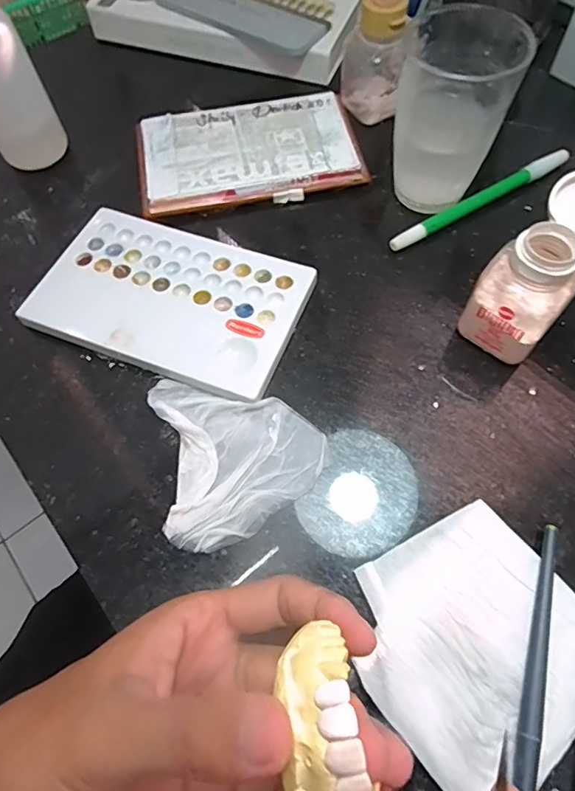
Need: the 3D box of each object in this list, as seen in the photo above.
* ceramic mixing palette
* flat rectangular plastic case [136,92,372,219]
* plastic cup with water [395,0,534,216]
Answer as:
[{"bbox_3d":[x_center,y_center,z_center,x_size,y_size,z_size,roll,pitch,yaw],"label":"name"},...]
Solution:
[{"bbox_3d":[-0.069,-0.057,0.292,0.152,0.013,0.095,20,66,12],"label":"ceramic mixing palette"},{"bbox_3d":[-0.028,-0.171,0.345,0.149,0.017,0.089,-10,63,-2],"label":"flat rectangular plastic case"},{"bbox_3d":[0.098,-0.165,0.295,0.060,0.089,0.065,-1,64,3],"label":"plastic cup with water"}]

